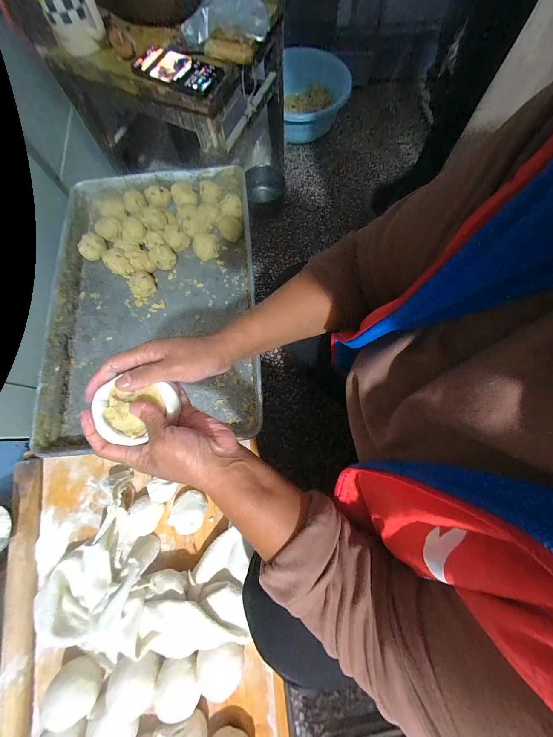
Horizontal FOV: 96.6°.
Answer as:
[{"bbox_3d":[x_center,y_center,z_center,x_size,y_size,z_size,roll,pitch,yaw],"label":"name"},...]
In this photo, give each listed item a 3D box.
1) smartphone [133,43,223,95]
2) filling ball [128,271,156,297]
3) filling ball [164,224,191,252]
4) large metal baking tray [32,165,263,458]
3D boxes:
[{"bbox_3d":[-0.181,-0.560,0.458,0.154,0.014,0.087,22,77,6],"label":"smartphone"},{"bbox_3d":[-0.281,-0.176,0.511,0.049,0.043,0.046,0,75,0],"label":"filling ball"},{"bbox_3d":[-0.216,-0.278,0.531,0.044,0.039,0.040,0,75,0],"label":"filling ball"},{"bbox_3d":[-0.241,-0.150,0.505,0.387,0.059,0.581,-5,75,-1],"label":"large metal baking tray"}]

